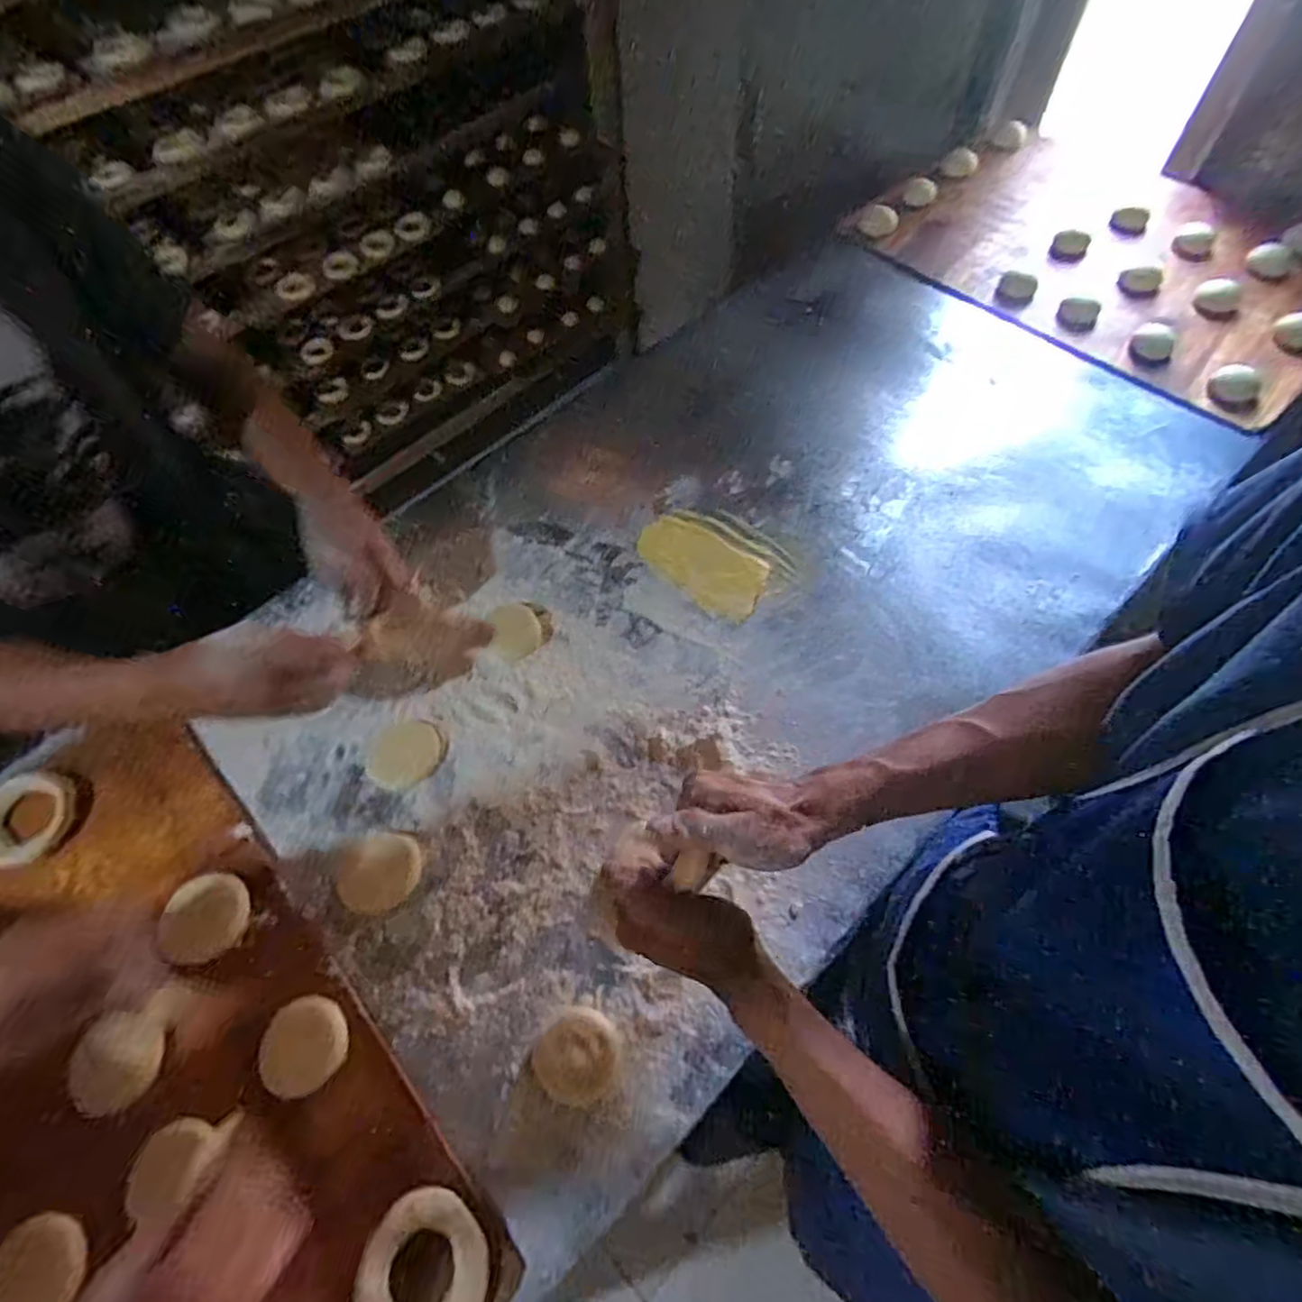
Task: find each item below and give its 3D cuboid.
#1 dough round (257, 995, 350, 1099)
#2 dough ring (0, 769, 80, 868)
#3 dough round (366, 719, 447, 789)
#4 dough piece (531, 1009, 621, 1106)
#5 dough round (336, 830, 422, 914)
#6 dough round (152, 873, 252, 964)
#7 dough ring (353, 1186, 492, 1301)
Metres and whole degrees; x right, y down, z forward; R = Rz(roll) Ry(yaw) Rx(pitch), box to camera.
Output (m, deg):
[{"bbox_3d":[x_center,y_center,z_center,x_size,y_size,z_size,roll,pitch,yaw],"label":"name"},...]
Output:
[{"bbox_3d":[-0.256,0.291,0.488,0.061,0.013,0.058,-2,60,3],"label":"dough round"},{"bbox_3d":[-0.550,0.146,0.582,0.071,0.016,0.081,6,61,8],"label":"dough ring"},{"bbox_3d":[-0.225,0.093,0.606,0.071,0.004,0.063,12,62,11],"label":"dough round"},{"bbox_3d":[-0.053,0.291,0.478,0.056,0.009,0.058,-2,60,3],"label":"dough piece"},{"bbox_3d":[-0.228,0.185,0.556,0.068,0.004,0.064,-2,60,3],"label":"dough round"},{"bbox_3d":[-0.359,0.216,0.537,0.064,0.010,0.068,-2,60,3],"label":"dough round"},{"bbox_3d":[-0.143,0.392,0.415,0.079,0.020,0.076,-2,60,3],"label":"dough ring"}]

